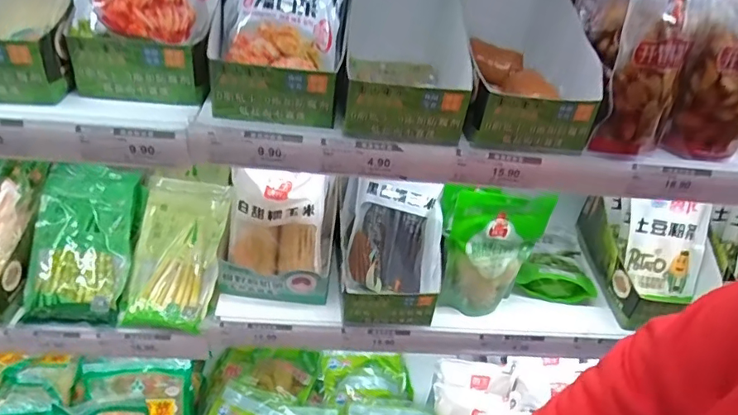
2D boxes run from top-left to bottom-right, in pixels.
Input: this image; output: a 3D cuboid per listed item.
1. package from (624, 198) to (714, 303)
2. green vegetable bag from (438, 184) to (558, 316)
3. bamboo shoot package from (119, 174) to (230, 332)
[{"bbox_3d":[0.464,0.064,0.837,0.121,0.158,0.040,6,12,3],"label":"package"},{"bbox_3d":[0.176,0.055,0.770,0.149,0.192,0.085,11,34,8],"label":"green vegetable bag"},{"bbox_3d":[-0.285,0.064,0.787,0.121,0.026,0.227,6,65,0],"label":"bamboo shoot package"}]

